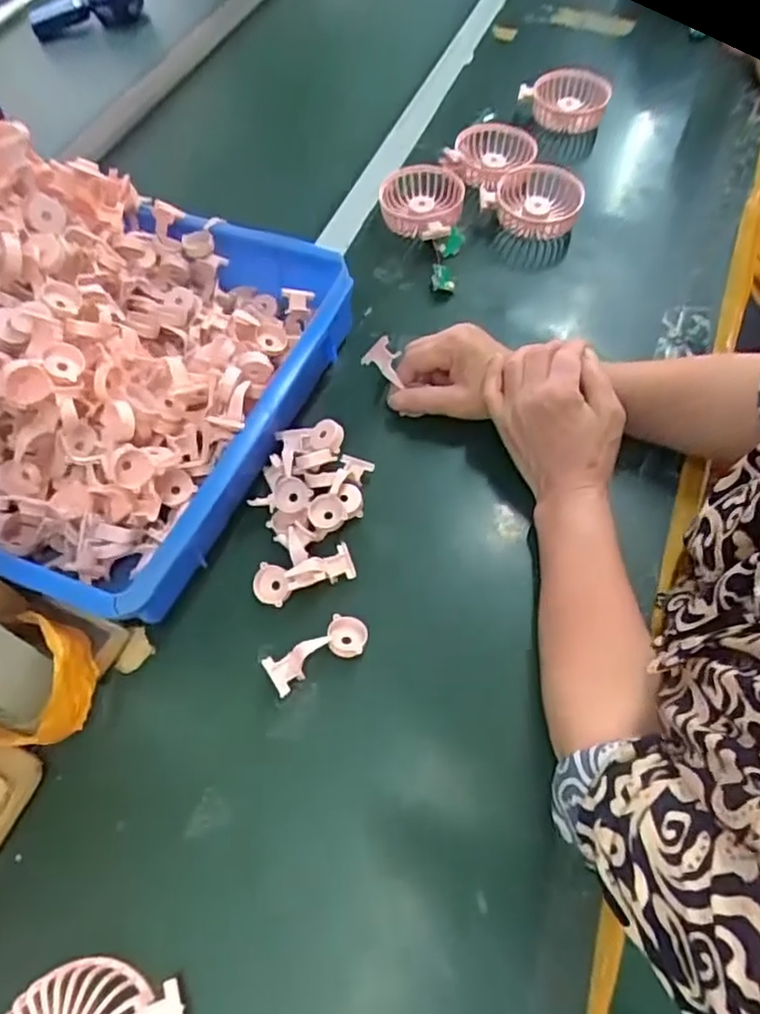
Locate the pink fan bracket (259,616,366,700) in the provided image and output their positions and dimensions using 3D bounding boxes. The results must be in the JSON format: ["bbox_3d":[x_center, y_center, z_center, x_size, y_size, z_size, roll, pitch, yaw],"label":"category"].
[{"bbox_3d":[-0.045,0.103,0.465,0.075,0.026,0.033,-26,61,-13],"label":"pink fan bracket"}]

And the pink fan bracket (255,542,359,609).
[{"bbox_3d":[-0.059,0.049,0.492,0.077,0.019,0.031,-14,59,-6],"label":"pink fan bracket"}]

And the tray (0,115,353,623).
[{"bbox_3d":[-0.311,-0.164,0.544,0.491,0.178,0.371,22,62,16],"label":"tray"}]

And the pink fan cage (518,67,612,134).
[{"bbox_3d":[0.229,-0.499,0.789,0.104,0.029,0.100,-7,59,-1],"label":"pink fan cage"}]

